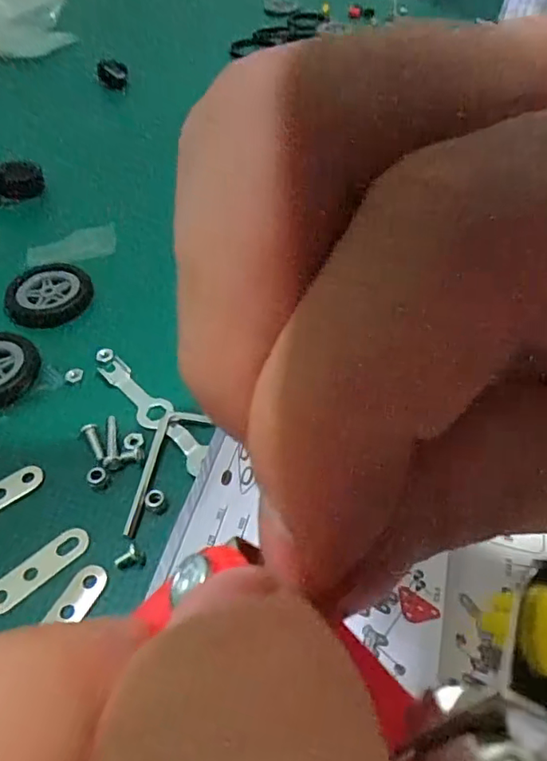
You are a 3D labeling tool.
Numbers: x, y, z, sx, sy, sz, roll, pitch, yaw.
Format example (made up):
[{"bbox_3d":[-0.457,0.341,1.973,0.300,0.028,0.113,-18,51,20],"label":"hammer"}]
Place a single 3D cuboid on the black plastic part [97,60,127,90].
[{"bbox_3d":[-0.117,-0.222,0.403,0.021,0.022,0.009,-16,52,-11],"label":"black plastic part"}]

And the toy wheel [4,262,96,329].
[{"bbox_3d":[-0.102,-0.039,0.252,0.037,0.008,0.037,-1,49,1],"label":"toy wheel"}]

